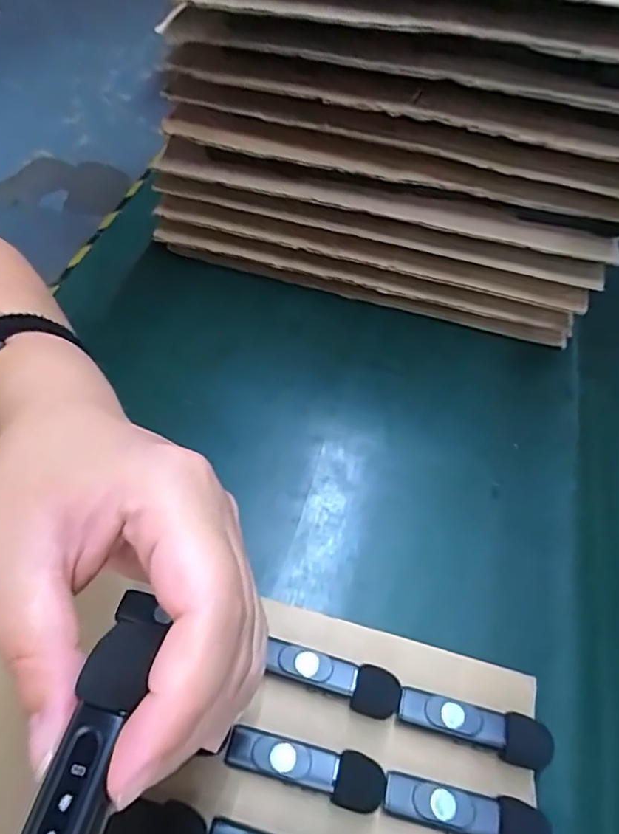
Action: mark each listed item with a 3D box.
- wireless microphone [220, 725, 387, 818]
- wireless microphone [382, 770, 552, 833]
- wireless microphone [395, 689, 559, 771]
[{"bbox_3d":[-0.001,0.142,0.228,0.064,0.013,0.018,18,55,2],"label":"wireless microphone"},{"bbox_3d":[0.061,0.157,0.223,0.063,0.013,0.018,18,55,3],"label":"wireless microphone"},{"bbox_3d":[0.070,0.133,0.242,0.063,0.015,0.018,19,55,3],"label":"wireless microphone"}]

